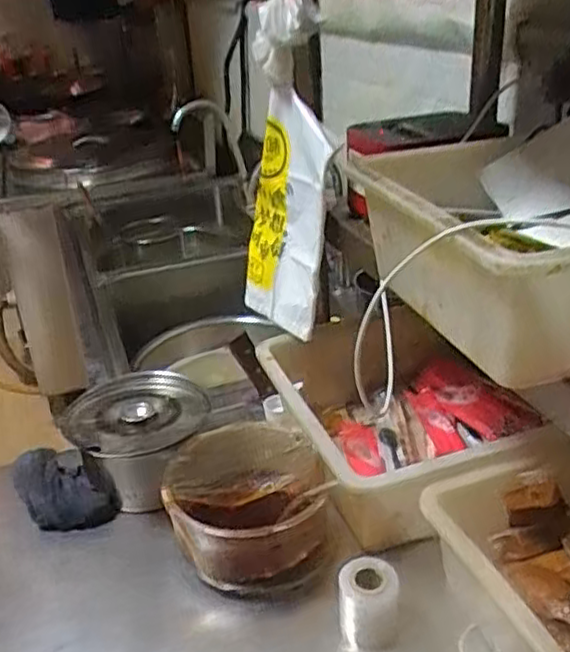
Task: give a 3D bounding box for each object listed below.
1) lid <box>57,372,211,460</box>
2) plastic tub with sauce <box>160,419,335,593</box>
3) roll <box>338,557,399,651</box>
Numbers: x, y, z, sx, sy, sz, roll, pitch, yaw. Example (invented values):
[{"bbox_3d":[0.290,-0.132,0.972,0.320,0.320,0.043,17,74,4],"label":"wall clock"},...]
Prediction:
[{"bbox_3d":[-0.177,0.101,0.834,0.168,0.021,0.164,-3,28,1],"label":"lid"},{"bbox_3d":[-0.036,0.193,0.740,0.155,0.096,0.155,-5,29,1],"label":"plastic tub with sauce"},{"bbox_3d":[0.079,0.258,0.646,0.056,0.062,0.053,-4,29,3],"label":"roll"}]

